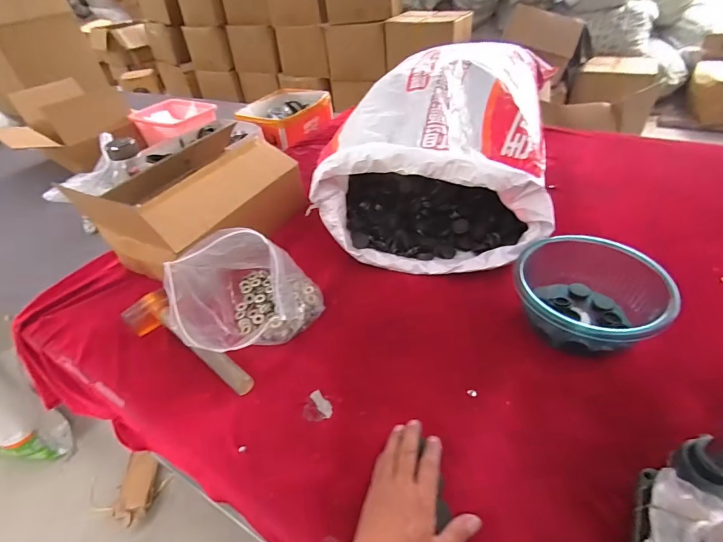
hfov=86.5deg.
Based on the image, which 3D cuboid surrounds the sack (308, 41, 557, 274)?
[{"bbox_3d":[0.201,-0.335,0.919,0.433,0.238,0.753,6,41,15],"label":"sack"}]

